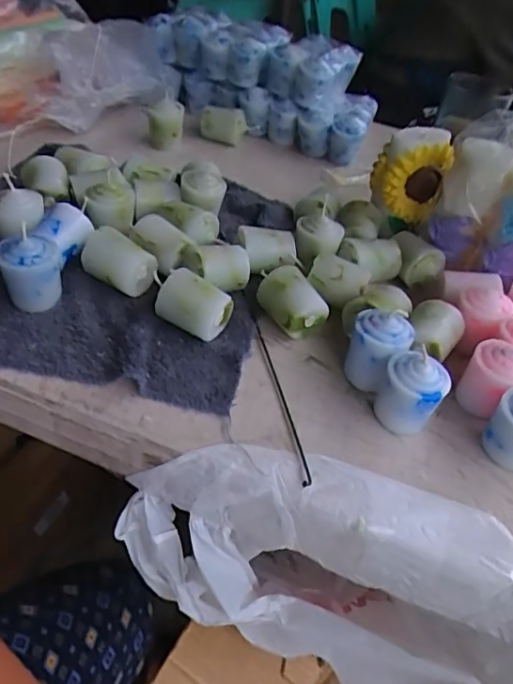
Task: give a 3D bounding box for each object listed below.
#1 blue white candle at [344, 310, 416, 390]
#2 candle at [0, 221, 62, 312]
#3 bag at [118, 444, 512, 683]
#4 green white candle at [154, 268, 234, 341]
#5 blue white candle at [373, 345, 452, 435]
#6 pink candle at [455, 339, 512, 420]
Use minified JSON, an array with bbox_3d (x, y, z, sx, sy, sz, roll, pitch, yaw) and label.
[{"bbox_3d":[0.077,0.007,0.353,0.035,0.050,0.040,24,46,17],"label":"blue white candle"},{"bbox_3d":[-0.153,-0.048,0.369,0.037,0.045,0.032,-12,46,-19],"label":"candle"},{"bbox_3d":[0.079,0.167,0.356,0.327,0.189,0.082,18,44,11],"label":"bag"},{"bbox_3d":[-0.043,-0.026,0.371,0.044,0.033,0.028,21,45,15],"label":"green white candle"},{"bbox_3d":[0.095,0.031,0.334,0.036,0.045,0.033,4,43,-4],"label":"blue white candle"},{"bbox_3d":[0.152,0.027,0.349,0.036,0.046,0.041,31,48,24],"label":"pink candle"}]

